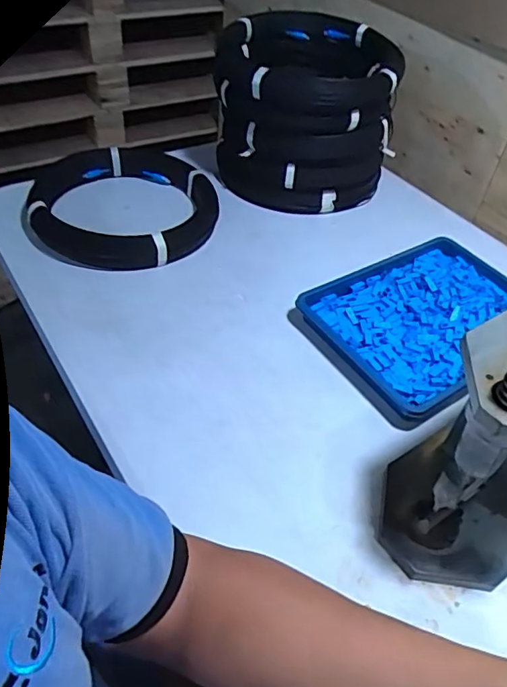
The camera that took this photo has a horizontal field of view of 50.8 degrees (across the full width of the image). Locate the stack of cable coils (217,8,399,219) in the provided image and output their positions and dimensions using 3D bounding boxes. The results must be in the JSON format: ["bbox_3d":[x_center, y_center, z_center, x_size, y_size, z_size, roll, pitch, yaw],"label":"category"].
[{"bbox_3d":[0.090,-0.411,0.950,0.290,0.242,0.282,4,45,-3],"label":"stack of cable coils"}]

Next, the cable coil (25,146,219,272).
[{"bbox_3d":[-0.212,-0.240,0.884,0.293,0.060,0.312,3,45,-3],"label":"cable coil"}]

